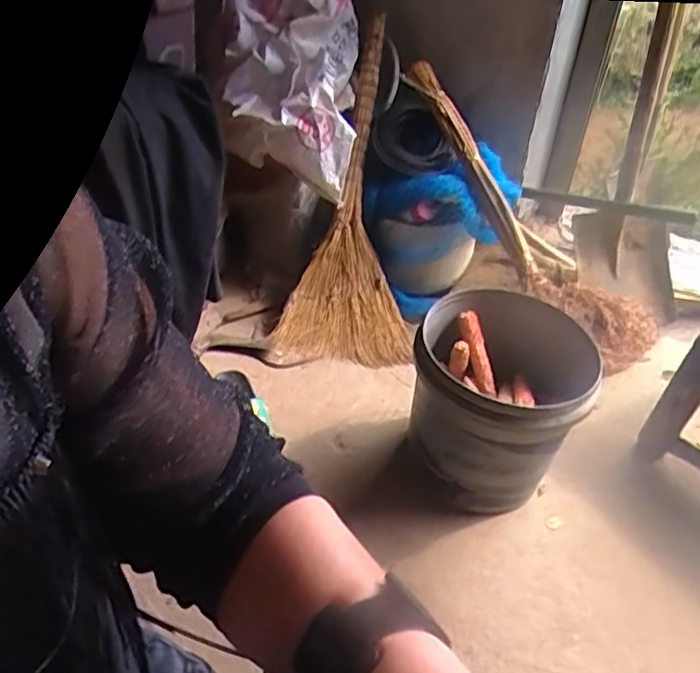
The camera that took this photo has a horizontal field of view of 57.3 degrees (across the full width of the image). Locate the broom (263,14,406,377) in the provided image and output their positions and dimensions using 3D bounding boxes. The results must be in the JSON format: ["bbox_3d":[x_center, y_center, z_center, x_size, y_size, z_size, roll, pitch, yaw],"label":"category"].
[{"bbox_3d":[0.016,-0.258,1.240,0.260,0.626,0.063,9,7,9],"label":"broom"}]

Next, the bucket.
[{"bbox_3d":[0.233,0.095,1.010,0.254,0.242,0.282,16,42,13],"label":"bucket"}]

